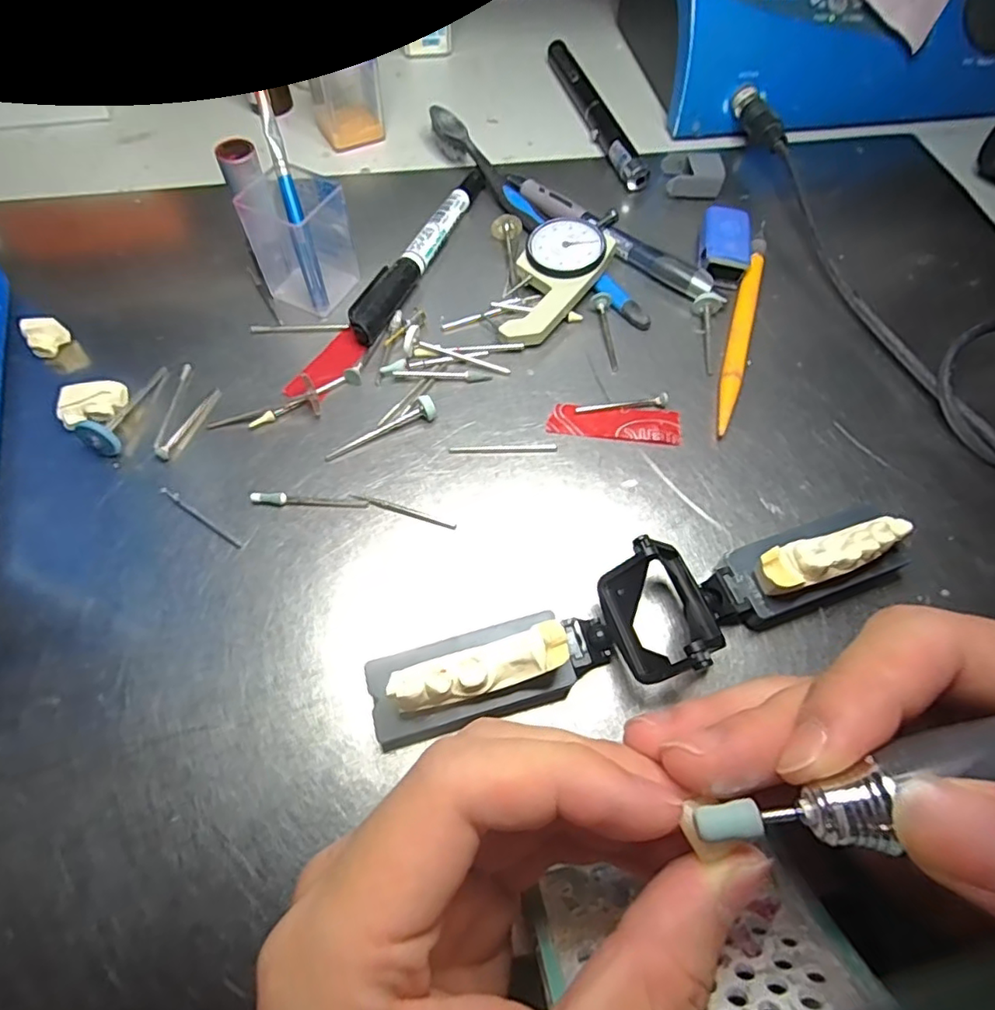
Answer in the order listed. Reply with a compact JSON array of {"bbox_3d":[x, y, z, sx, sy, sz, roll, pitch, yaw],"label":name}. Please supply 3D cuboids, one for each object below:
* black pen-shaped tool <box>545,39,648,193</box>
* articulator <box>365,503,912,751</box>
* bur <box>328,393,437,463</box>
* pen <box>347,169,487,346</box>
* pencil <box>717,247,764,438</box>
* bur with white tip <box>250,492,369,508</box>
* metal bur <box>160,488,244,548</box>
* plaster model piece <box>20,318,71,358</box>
[{"bbox_3d":[0.057,-0.239,0.349,0.015,0.013,0.144,-13,63,-9],"label":"black pen-shaped tool"},{"bbox_3d":[0.049,0.037,0.188,0.182,0.028,0.036,-17,63,-10],"label":"articulator"},{"bbox_3d":[-0.048,-0.032,0.234,0.047,0.009,0.009,-22,64,-13],"label":"bur"},{"bbox_3d":[-0.037,-0.125,0.284,0.016,0.013,0.132,21,63,9],"label":"pen"},{"bbox_3d":[0.111,-0.075,0.263,0.010,0.010,0.109,18,62,8],"label":"pencil"},{"bbox_3d":[-0.071,-0.002,0.219,0.043,0.004,0.004,1,61,-1],"label":"bur with white tip"},{"bbox_3d":[-0.112,0.004,0.215,0.042,0.004,0.004,33,65,15],"label":"metal bur"},{"bbox_3d":[-0.196,-0.073,0.249,0.013,0.013,0.012,-19,64,-12],"label":"plaster model piece"}]

